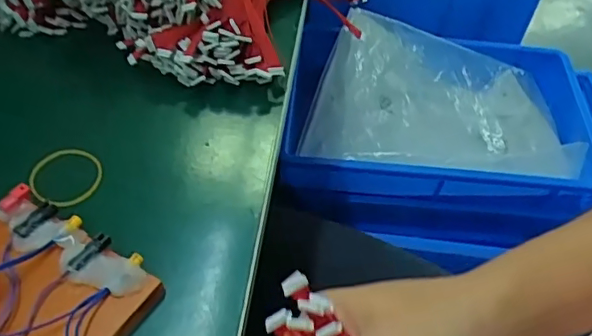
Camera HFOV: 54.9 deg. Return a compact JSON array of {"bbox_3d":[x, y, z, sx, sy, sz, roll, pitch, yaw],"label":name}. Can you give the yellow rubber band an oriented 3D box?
[{"bbox_3d":[-0.156,0.007,0.387,0.047,0.008,0.050,-3,46,-7],"label":"yellow rubber band"}]

